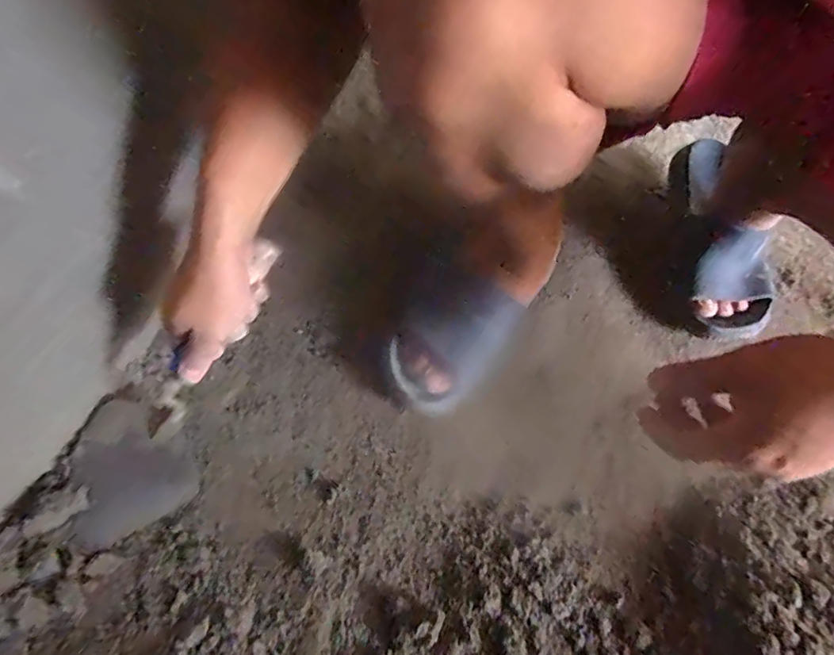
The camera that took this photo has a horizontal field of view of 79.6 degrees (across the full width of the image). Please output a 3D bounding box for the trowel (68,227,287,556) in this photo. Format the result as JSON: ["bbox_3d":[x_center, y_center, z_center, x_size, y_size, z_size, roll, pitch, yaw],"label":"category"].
[{"bbox_3d":[-0.228,0.050,0.477,0.113,0.059,0.311,31,91,15],"label":"trowel"}]

